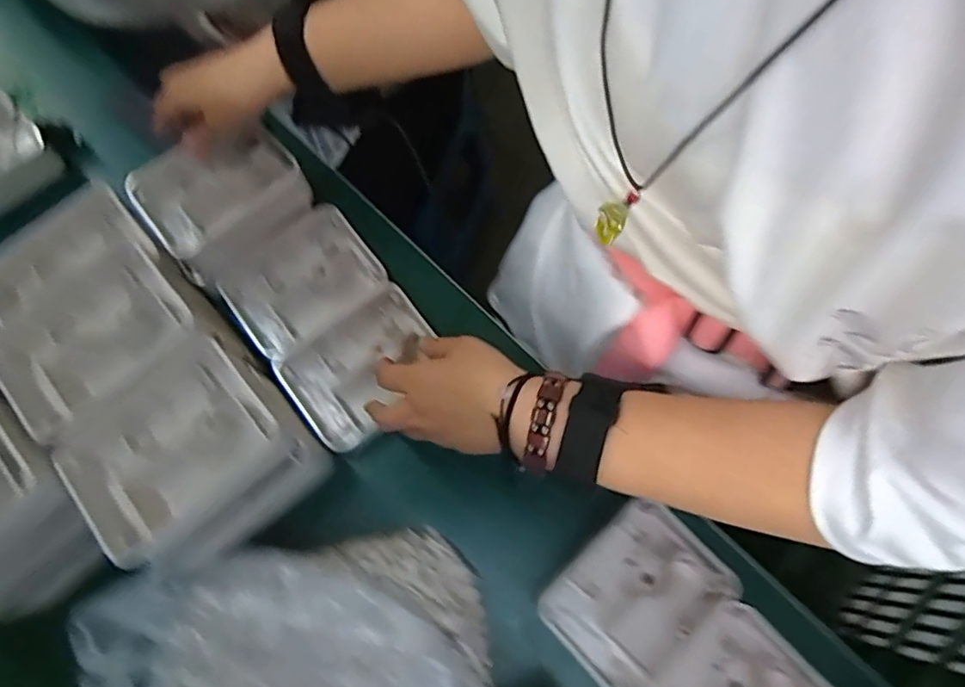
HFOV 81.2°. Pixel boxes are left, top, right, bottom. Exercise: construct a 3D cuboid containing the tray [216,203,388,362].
[{"bbox_3d":[-0.166,-0.056,0.524,0.130,0.040,0.107,-36,77,-10],"label":"tray"}]

